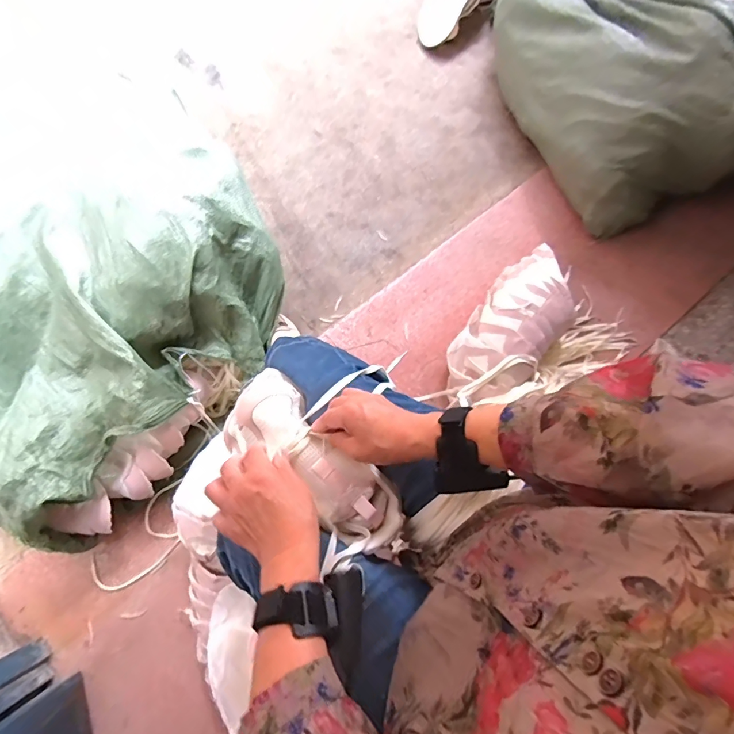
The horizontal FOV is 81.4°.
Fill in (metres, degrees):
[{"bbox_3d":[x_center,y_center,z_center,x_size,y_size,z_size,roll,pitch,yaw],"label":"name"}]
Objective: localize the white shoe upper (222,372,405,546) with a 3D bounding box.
[{"bbox_3d":[-0.058,0.110,0.482,0.231,0.054,0.093,42,78,9],"label":"white shoe upper"}]

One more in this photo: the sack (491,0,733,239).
[{"bbox_3d":[0.581,-0.701,0.966,0.387,0.300,0.678,-22,77,-9],"label":"sack"}]

